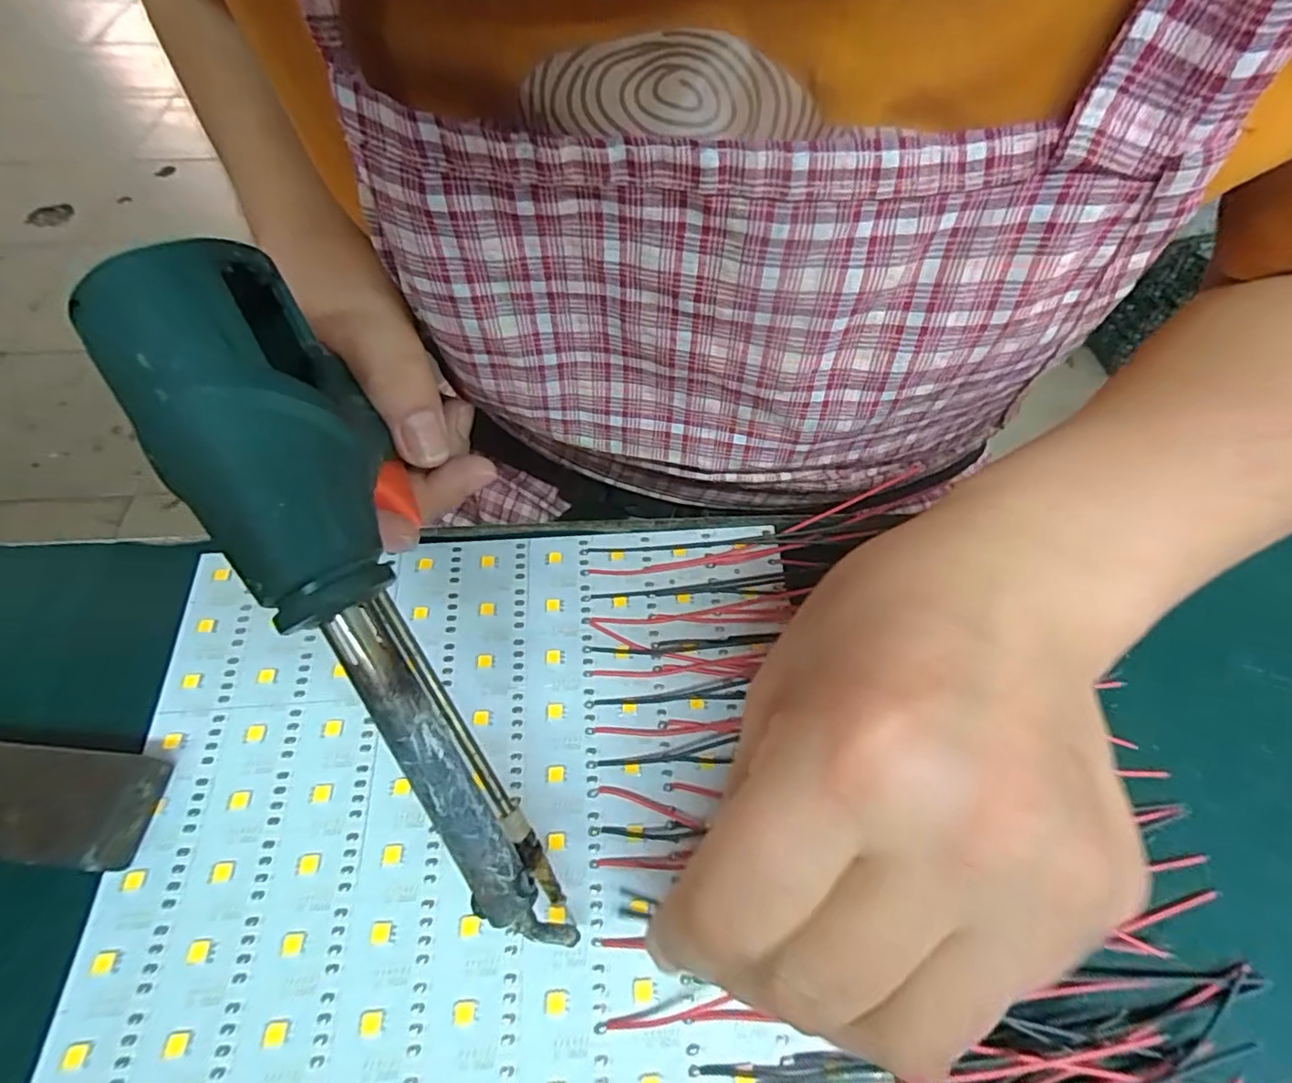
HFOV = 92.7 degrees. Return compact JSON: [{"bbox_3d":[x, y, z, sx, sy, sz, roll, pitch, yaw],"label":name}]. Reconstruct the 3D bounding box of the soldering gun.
[{"bbox_3d":[-0.070,0.017,0.153,0.042,0.040,0.171,-28,96,-18],"label":"soldering gun"}]

